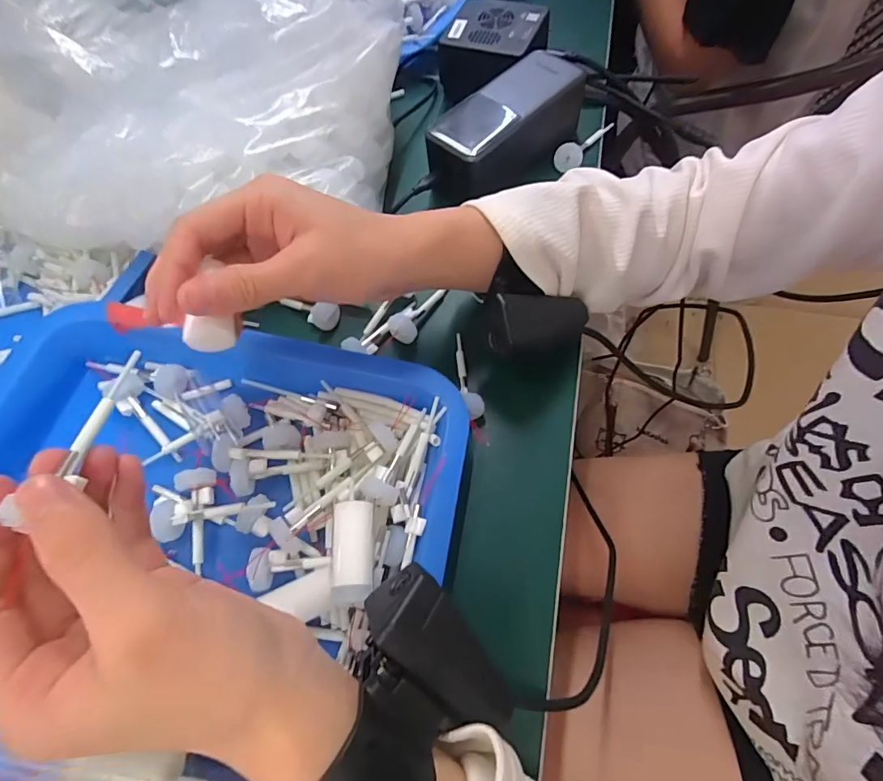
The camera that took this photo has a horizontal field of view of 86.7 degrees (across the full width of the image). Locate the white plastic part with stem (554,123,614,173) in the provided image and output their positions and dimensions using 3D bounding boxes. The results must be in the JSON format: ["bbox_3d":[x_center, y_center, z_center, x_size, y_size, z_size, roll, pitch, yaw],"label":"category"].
[{"bbox_3d":[0.116,-0.203,0.382,0.017,0.013,0.068,35,72,19],"label":"white plastic part with stem"}]

